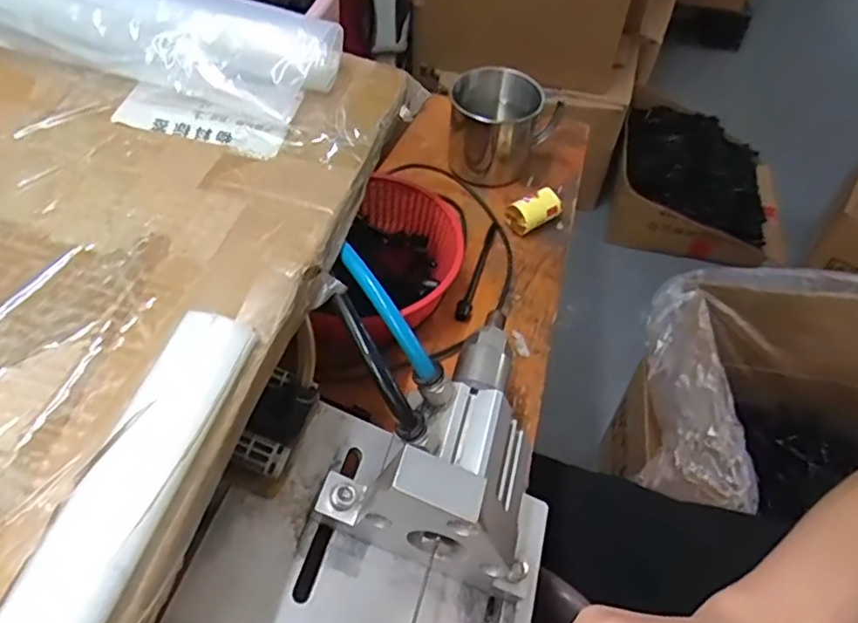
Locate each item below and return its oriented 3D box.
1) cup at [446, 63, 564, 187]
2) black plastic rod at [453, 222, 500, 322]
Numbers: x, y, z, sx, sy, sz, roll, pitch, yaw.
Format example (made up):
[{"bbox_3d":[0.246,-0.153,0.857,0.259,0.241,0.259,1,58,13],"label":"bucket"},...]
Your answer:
[{"bbox_3d":[0.059,-0.151,0.509,0.082,0.074,0.082,1,50,-1],"label":"cup"},{"bbox_3d":[0.036,-0.032,0.461,0.011,0.011,0.104,13,51,9],"label":"black plastic rod"}]

